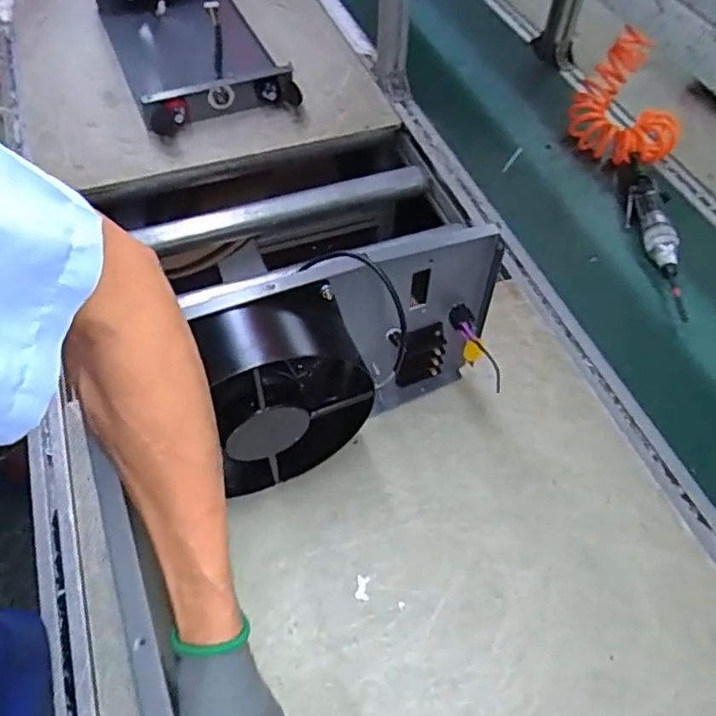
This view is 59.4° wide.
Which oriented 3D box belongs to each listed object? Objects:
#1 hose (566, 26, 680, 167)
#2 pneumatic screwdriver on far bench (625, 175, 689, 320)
[{"bbox_3d":[0.427,-0.400,0.985,0.171,0.140,0.128,24,57,14],"label":"hose"},{"bbox_3d":[0.419,-0.155,0.876,0.053,0.040,0.242,3,55,0],"label":"pneumatic screwdriver on far bench"}]

